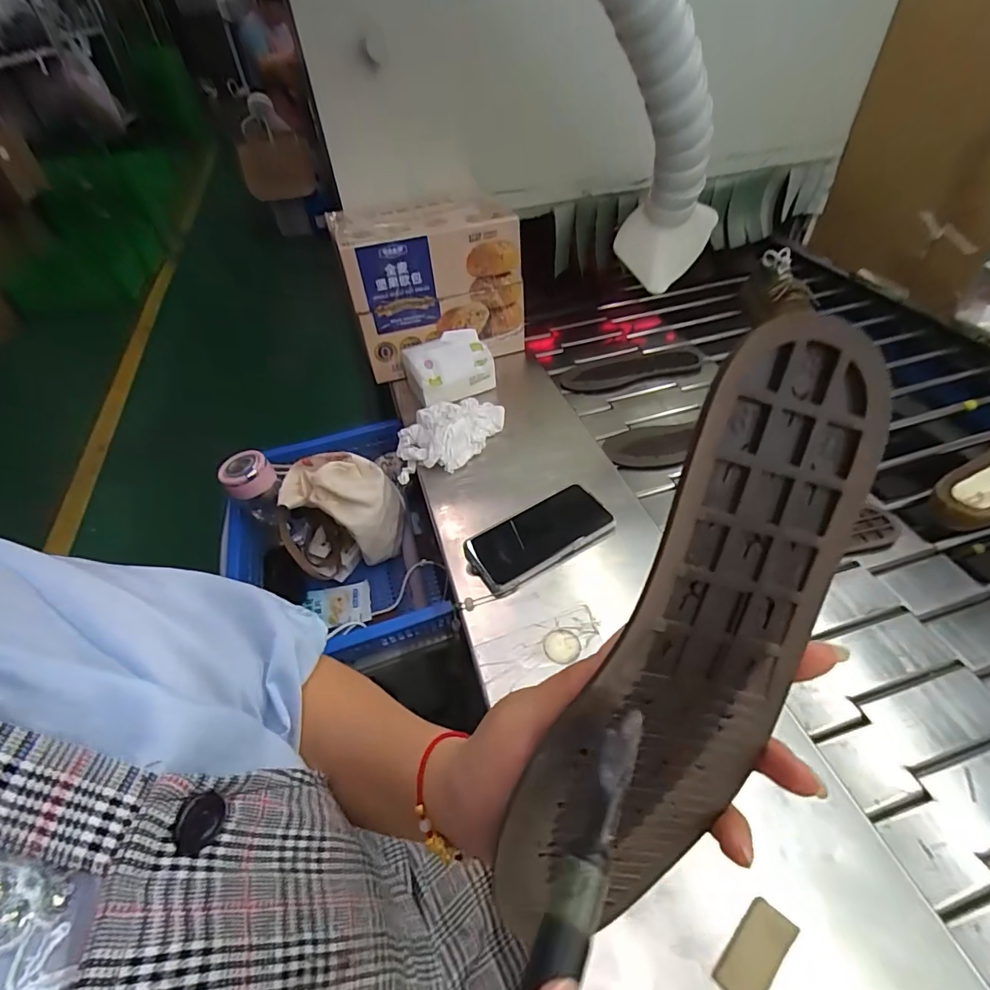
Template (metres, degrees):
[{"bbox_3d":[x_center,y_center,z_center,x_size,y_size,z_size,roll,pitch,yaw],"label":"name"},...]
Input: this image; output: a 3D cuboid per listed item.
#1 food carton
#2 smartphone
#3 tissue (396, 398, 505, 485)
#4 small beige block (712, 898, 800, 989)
[{"bbox_3d":[-0.106,-0.343,0.809,0.263,0.203,0.168,-16,47,-12],"label":"food carton"},{"bbox_3d":[0.051,0.050,0.567,0.165,0.018,0.086,-24,48,-17],"label":"smartphone"},{"bbox_3d":[-0.062,-0.093,0.693,0.155,0.051,0.133,-8,46,-4],"label":"tissue"},{"bbox_3d":[0.169,0.296,0.319,0.058,0.005,0.026,-36,52,-26],"label":"small beige block"}]

